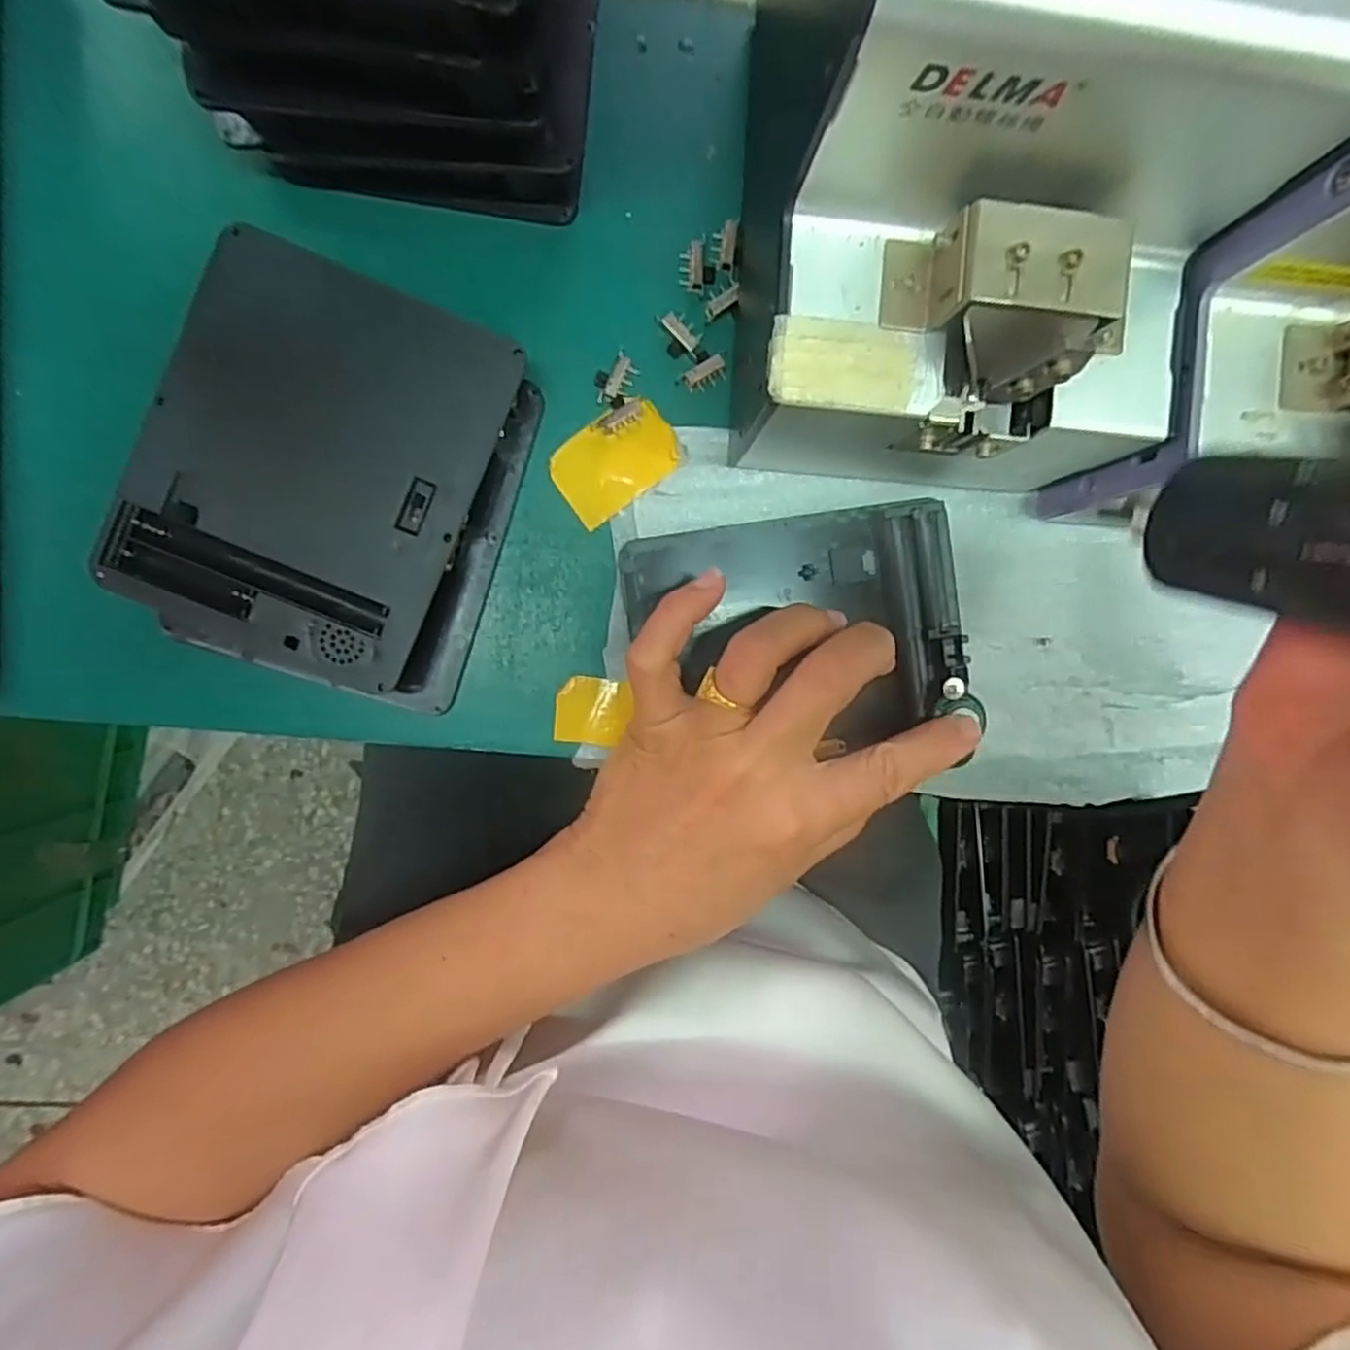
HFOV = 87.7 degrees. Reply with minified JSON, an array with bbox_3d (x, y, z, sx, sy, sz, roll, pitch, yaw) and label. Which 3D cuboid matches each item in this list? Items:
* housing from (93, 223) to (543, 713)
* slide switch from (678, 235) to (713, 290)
[{"bbox_3d":[-0.124,-0.069,0.254,0.119,0.025,0.139,17,91,-6],"label":"housing"},{"bbox_3d":[0.009,-0.159,0.272,0.013,0.004,0.019,-3,93,-6],"label":"slide switch"}]

